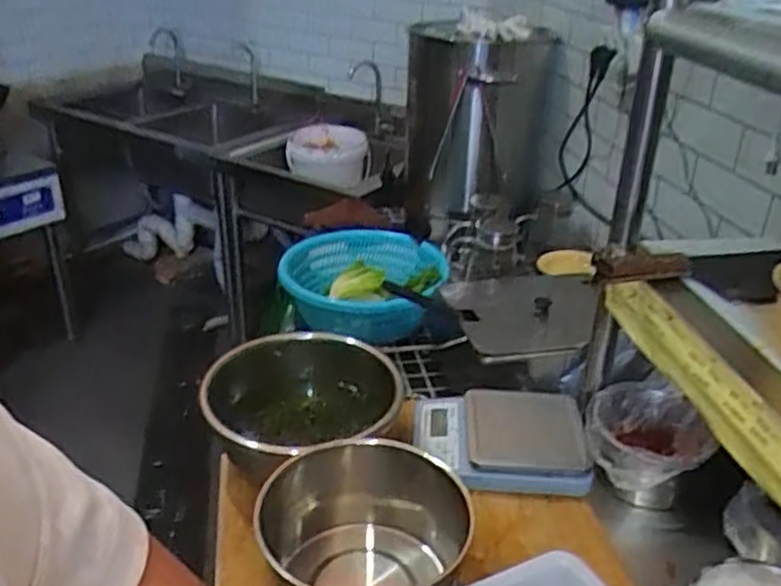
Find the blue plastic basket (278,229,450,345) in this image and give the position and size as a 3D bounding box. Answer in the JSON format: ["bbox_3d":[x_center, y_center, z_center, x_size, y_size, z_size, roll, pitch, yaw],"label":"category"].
[{"bbox_3d":[-0.097,-0.014,1.509,0.380,0.190,0.251,15,31,23],"label":"blue plastic basket"}]

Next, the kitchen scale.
[{"bbox_3d":[0.148,0.198,0.994,0.229,0.047,0.178,4,28,3],"label":"kitchen scale"}]

